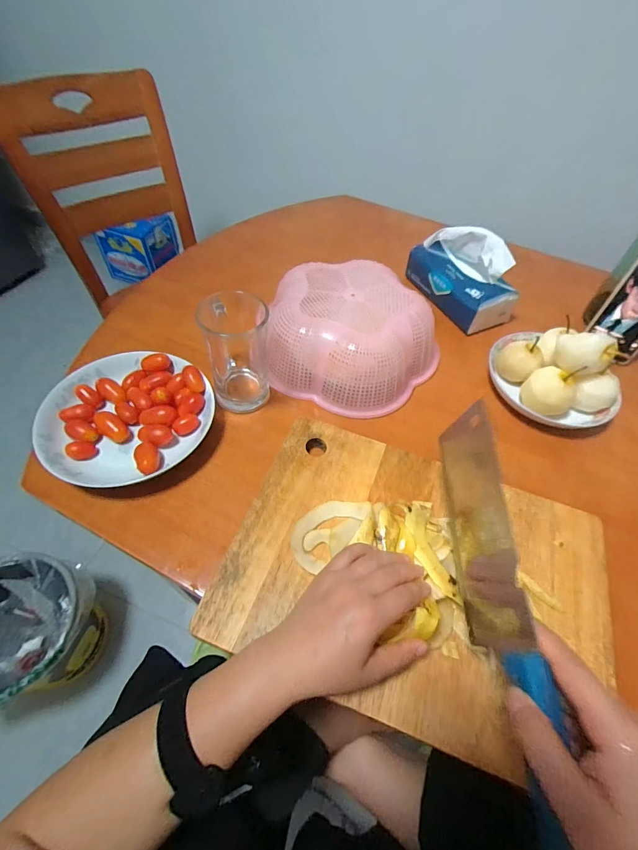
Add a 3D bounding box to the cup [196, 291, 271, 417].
[{"bbox_3d":[-0.097,-0.094,0.456,0.070,0.137,0.082,-4,54,-7],"label":"cup"}]

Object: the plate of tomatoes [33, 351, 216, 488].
[{"bbox_3d":[-0.222,-0.010,0.441,0.178,0.048,0.180,2,53,-3],"label":"plate of tomatoes"}]

